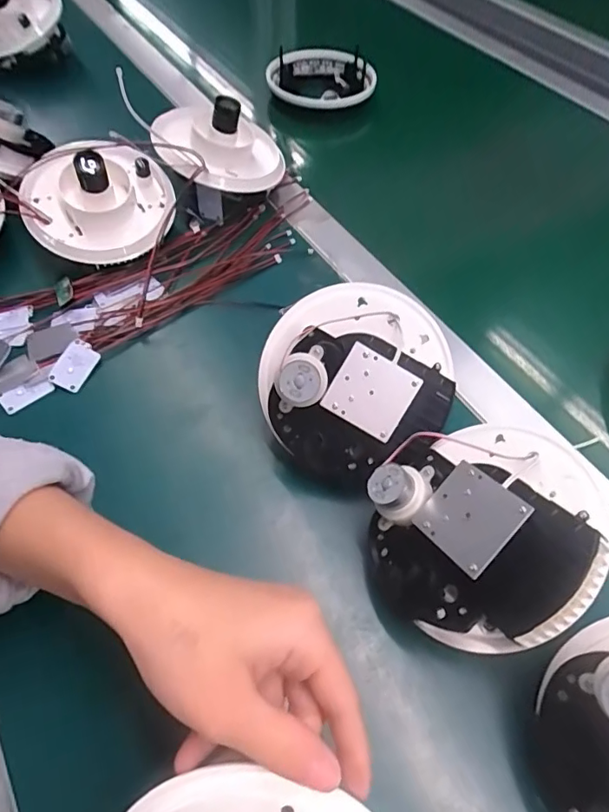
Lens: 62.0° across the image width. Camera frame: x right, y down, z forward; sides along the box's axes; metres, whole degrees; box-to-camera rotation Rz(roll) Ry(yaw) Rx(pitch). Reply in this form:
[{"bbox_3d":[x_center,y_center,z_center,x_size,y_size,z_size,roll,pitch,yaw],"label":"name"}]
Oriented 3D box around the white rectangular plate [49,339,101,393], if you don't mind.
[{"bbox_3d":[-0.178,-0.031,0.395,0.026,0.004,0.040,26,65,-3],"label":"white rectangular plate"}]

